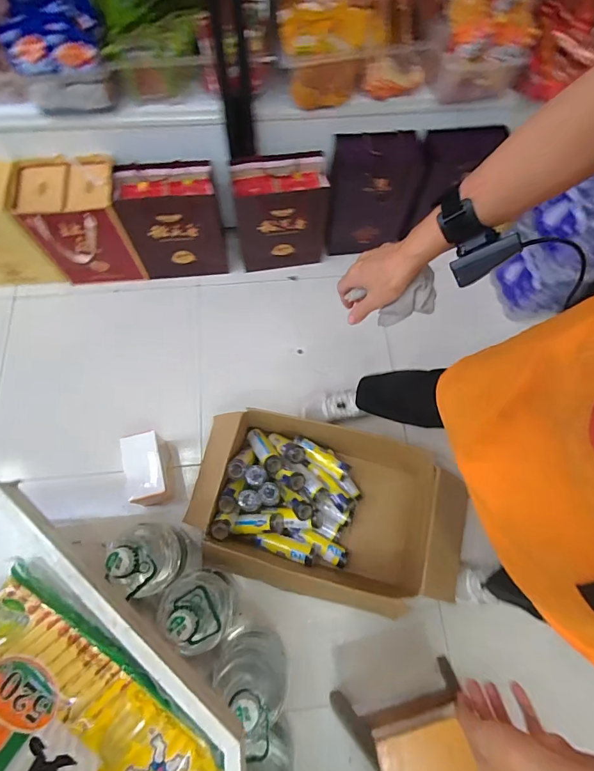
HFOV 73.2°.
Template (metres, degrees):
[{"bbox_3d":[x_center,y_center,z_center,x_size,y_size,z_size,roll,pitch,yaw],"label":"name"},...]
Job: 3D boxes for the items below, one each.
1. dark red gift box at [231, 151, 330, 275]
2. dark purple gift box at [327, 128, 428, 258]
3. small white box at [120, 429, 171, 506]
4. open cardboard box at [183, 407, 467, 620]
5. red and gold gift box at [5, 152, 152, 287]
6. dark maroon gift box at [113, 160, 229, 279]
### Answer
[{"bbox_3d":[-0.052,-0.531,1.262,0.265,0.322,0.153,-7,70,-5],"label":"dark red gift box"},{"bbox_3d":[0.219,-0.589,1.265,0.266,0.342,0.138,-7,70,-5],"label":"dark purple gift box"},{"bbox_3d":[-0.389,0.221,1.072,0.105,0.120,0.173,-13,71,-7],"label":"small white box"},{"bbox_3d":[0.076,0.325,1.043,0.675,0.188,0.424,13,70,2],"label":"open cardboard box"},{"bbox_3d":[-0.642,-0.492,1.223,0.255,0.320,0.233,-12,71,-7],"label":"red and gold gift box"},{"bbox_3d":[-0.368,-0.501,1.242,0.282,0.299,0.157,-6,70,-5],"label":"dark maroon gift box"}]

